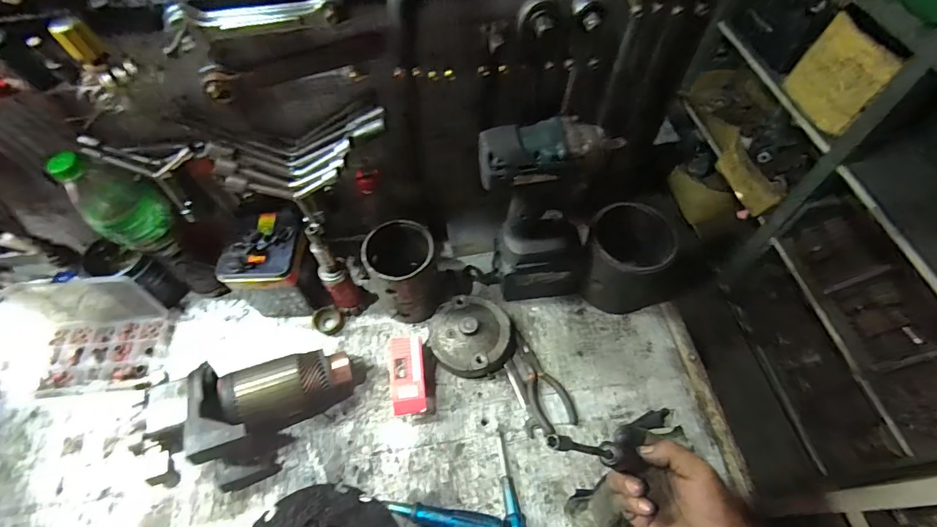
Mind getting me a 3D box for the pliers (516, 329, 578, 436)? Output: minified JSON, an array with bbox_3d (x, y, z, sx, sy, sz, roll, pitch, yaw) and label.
[{"bbox_3d":[0.092,0.153,0.583,0.052,0.015,0.134,-21,60,-12],"label":"pliers"}]

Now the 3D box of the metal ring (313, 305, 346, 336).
[{"bbox_3d":[-0.204,0.082,0.645,0.041,0.017,0.043,0,58,1],"label":"metal ring"}]

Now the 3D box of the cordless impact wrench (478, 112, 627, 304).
[{"bbox_3d":[0.086,-0.048,0.555,0.140,0.299,0.072,-4,58,-2],"label":"cordless impact wrench"}]

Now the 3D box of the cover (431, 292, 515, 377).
[{"bbox_3d":[0.003,0.097,0.606,0.105,0.051,0.111,0,58,1],"label":"cover"}]

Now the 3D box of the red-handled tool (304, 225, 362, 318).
[{"bbox_3d":[-0.180,0.012,0.592,0.039,0.184,0.044,-29,62,-16],"label":"red-handled tool"}]

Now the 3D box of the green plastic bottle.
[{"bbox_3d":[-0.409,-0.072,0.518,0.063,0.130,0.070,16,59,10],"label":"green plastic bottle"}]

